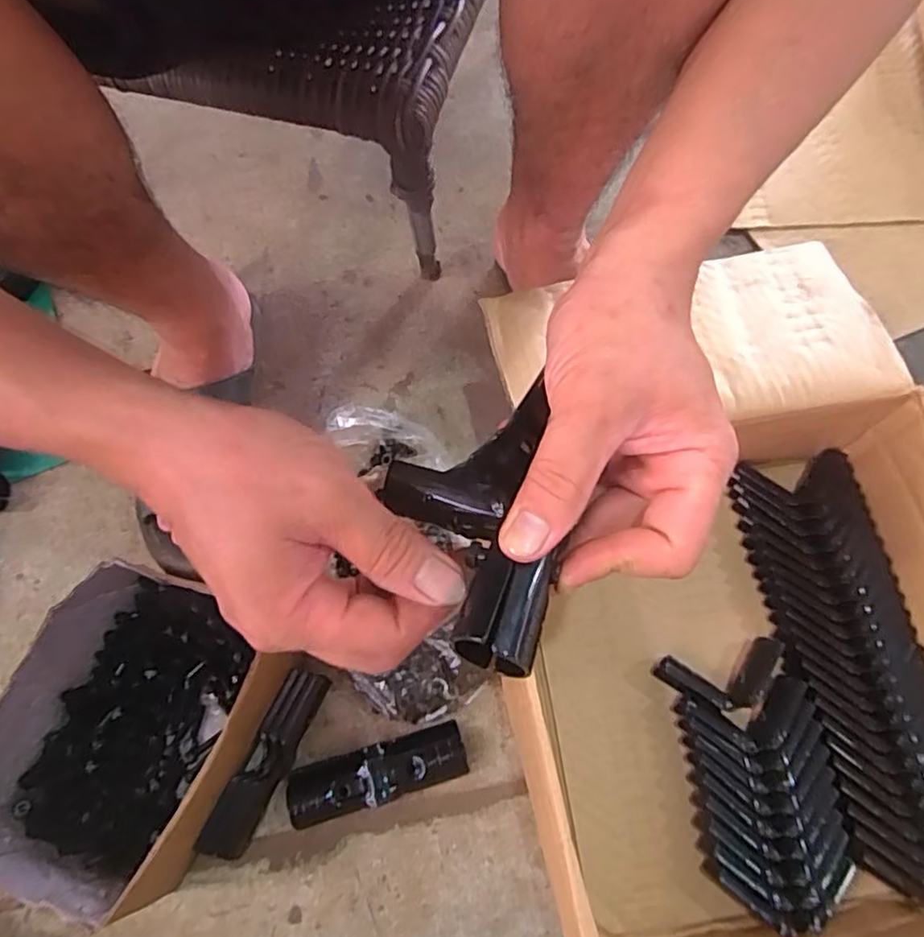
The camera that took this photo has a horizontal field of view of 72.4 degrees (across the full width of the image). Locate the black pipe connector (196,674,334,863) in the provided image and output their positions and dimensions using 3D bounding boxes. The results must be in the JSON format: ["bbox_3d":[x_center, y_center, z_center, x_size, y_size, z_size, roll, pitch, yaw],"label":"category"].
[{"bbox_3d":[-0.142,0.211,0.459,0.032,0.035,0.128,23,73,10],"label":"black pipe connector"}]

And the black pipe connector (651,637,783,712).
[{"bbox_3d":[0.188,0.152,0.457,0.085,0.024,0.042,-11,70,-1],"label":"black pipe connector"}]

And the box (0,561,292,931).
[{"bbox_3d":[-0.224,0.180,0.441,0.149,0.096,0.193,23,73,11],"label":"box"}]

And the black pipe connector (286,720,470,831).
[{"bbox_3d":[-0.062,0.221,0.457,0.129,0.025,0.038,-17,70,-3],"label":"black pipe connector"}]

